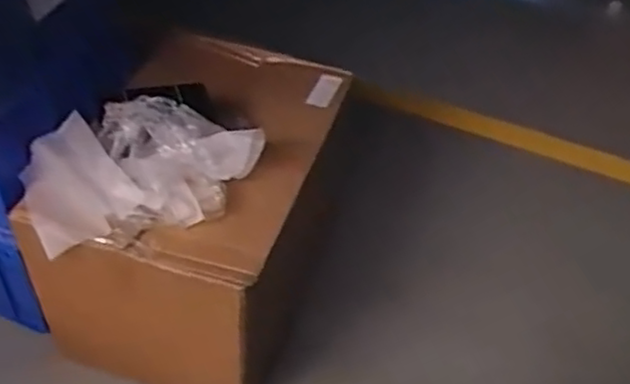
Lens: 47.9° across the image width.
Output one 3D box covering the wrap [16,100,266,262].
[{"bbox_3d":[-0.276,-0.031,1.171,0.382,0.162,0.185,-14,48,-18],"label":"wrap"}]

